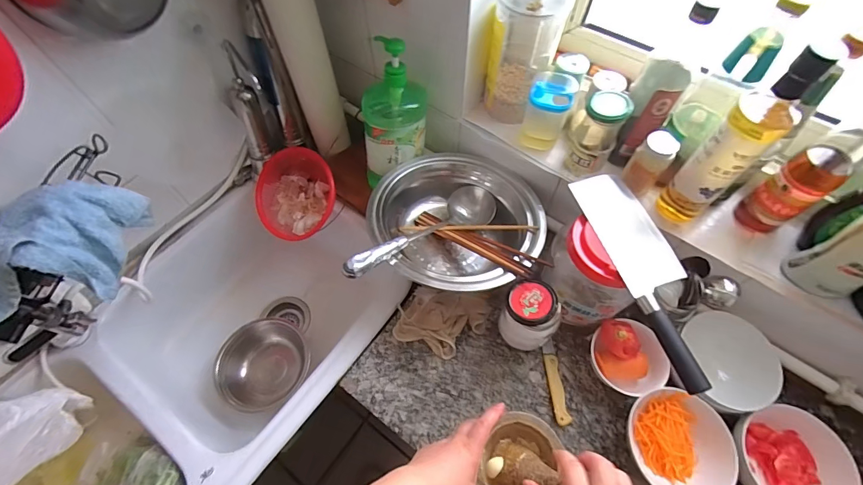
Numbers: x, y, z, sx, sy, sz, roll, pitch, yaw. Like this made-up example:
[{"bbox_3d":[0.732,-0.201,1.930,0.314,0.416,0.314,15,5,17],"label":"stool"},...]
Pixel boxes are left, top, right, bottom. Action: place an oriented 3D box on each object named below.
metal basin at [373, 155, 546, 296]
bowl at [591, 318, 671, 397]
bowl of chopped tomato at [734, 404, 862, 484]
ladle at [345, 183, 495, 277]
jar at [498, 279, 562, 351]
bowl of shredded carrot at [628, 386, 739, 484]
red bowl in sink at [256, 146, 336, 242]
[{"bbox_3d":[0.037,-0.029,0.647,0.275,0.132,0.240,29,66,15],"label":"metal basin"},{"bbox_3d":[0.293,0.170,0.588,0.098,0.077,0.103,0,62,1],"label":"bowl"},{"bbox_3d":[0.464,0.290,0.509,0.127,0.059,0.127,0,62,1],"label":"bowl of chopped tomato"},{"bbox_3d":[-0.004,-0.018,0.604,0.080,0.065,0.300,38,40,19],"label":"ladle"},{"bbox_3d":[0.143,0.114,0.594,0.069,0.124,0.080,-20,63,-9],"label":"jar"},{"bbox_3d":[0.332,0.270,0.526,0.108,0.060,0.135,-8,62,-3],"label":"bowl of shredded carrot"},{"bbox_3d":[-0.256,-0.091,0.760,0.174,0.080,0.168,-2,84,23],"label":"red bowl in sink"}]

